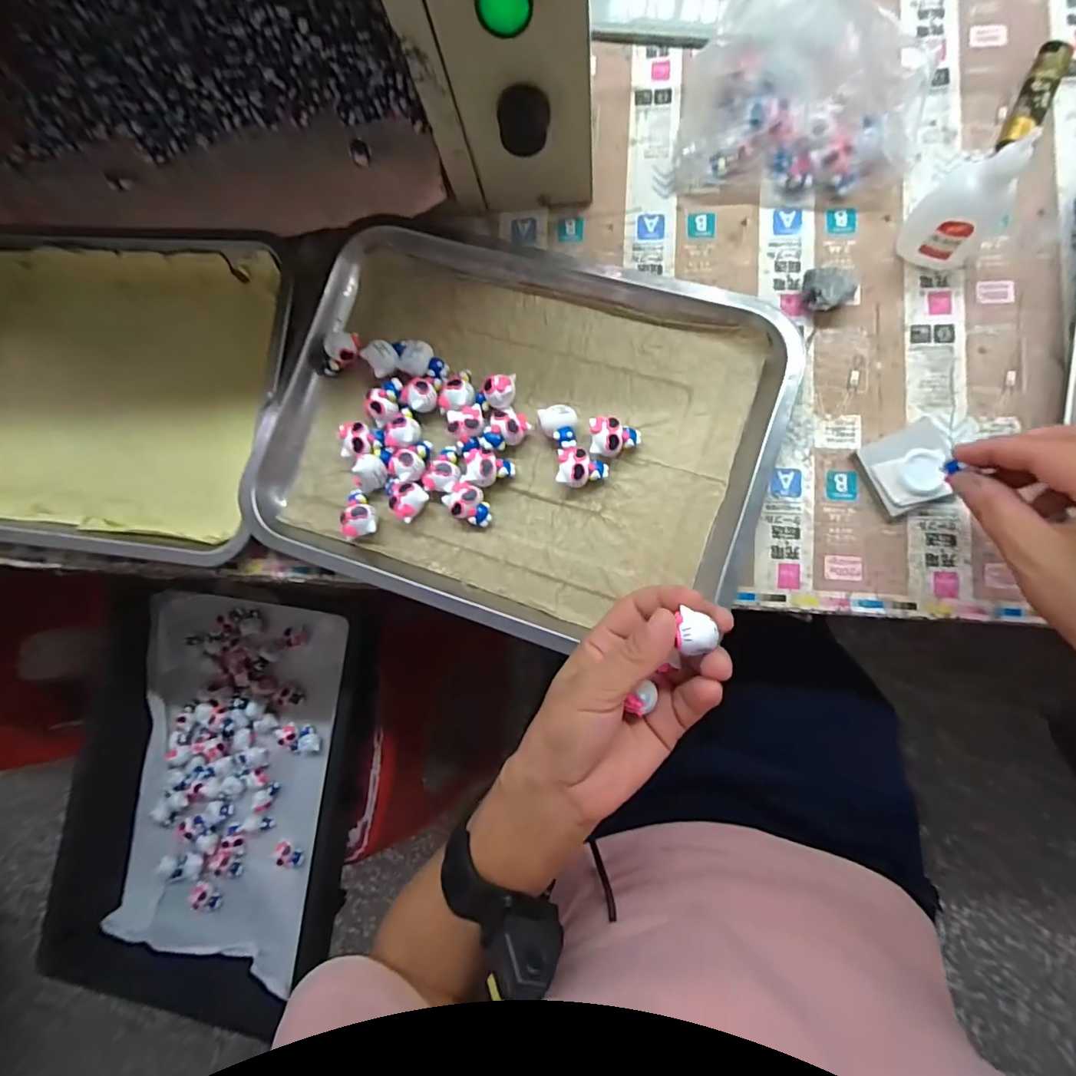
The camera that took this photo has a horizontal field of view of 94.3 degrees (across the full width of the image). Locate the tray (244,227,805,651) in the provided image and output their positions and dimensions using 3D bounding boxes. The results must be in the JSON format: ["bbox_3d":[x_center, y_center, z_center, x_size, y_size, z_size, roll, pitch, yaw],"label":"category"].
[{"bbox_3d":[-0.019,-0.074,0.352,0.334,0.024,0.256,19,87,8],"label":"tray"}]

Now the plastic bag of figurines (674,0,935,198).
[{"bbox_3d":[0.176,-0.298,0.309,0.150,0.113,0.107,21,87,8],"label":"plastic bag of figurines"}]

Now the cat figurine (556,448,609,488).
[{"bbox_3d":[0.031,-0.047,0.341,0.034,0.022,0.025,2,85,7],"label":"cat figurine"}]

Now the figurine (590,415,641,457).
[{"bbox_3d":[0.053,-0.068,0.341,0.034,0.022,0.026,0,84,7],"label":"figurine"}]

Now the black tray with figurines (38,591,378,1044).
[{"bbox_3d":[-0.385,0.294,0.604,0.336,0.092,0.463,7,86,9],"label":"black tray with figurines"}]

